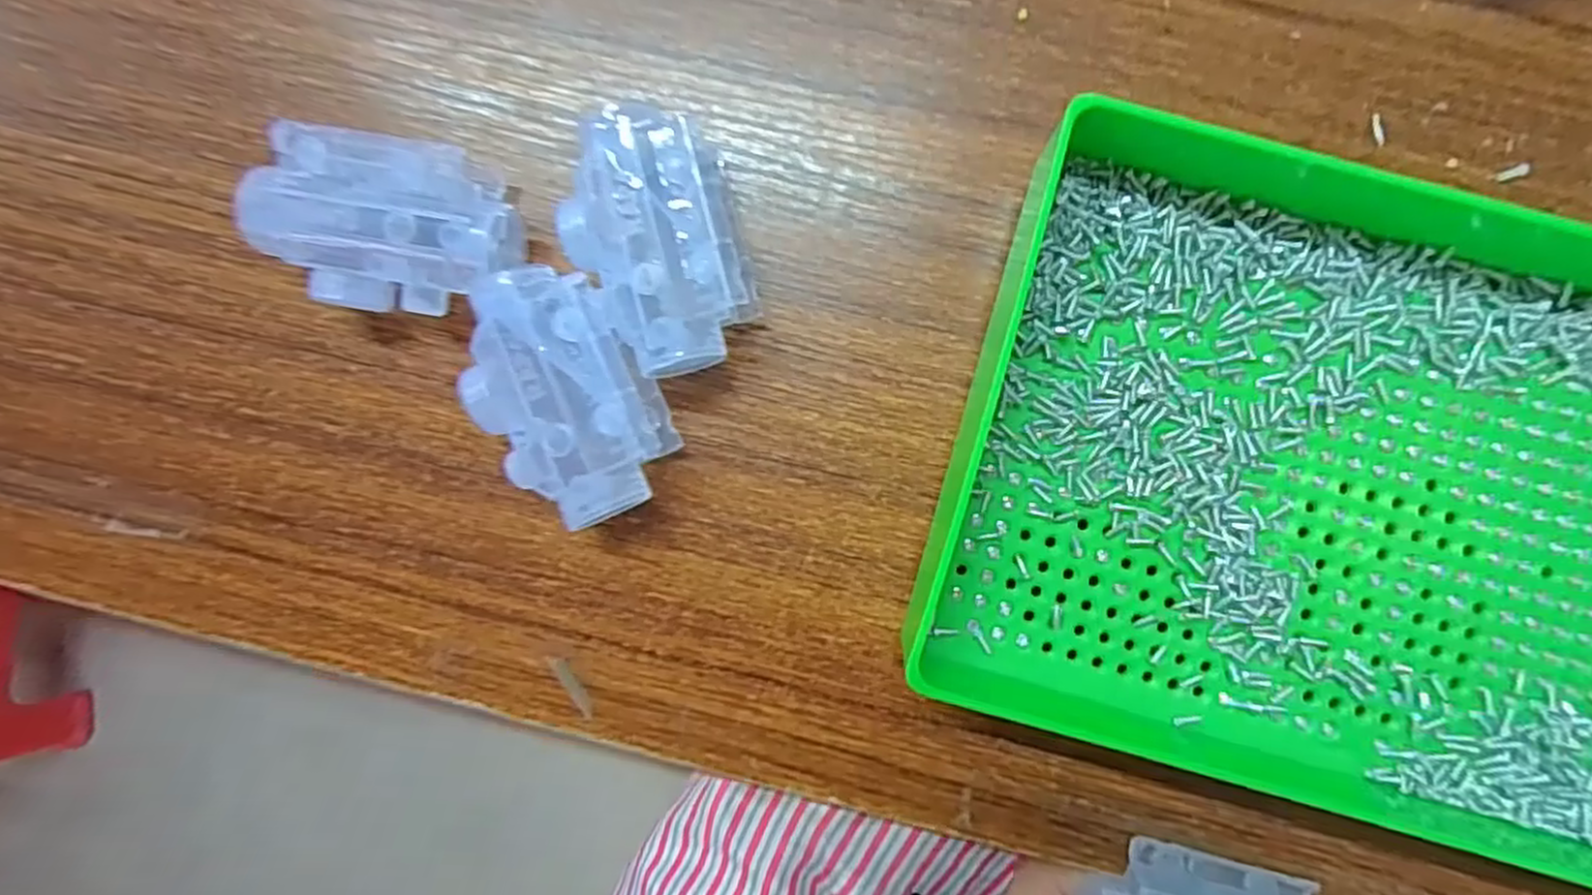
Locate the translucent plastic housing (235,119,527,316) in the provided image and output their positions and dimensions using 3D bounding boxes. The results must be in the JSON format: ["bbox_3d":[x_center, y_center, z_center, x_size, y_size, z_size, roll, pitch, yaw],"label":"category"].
[{"bbox_3d":[-0.112,-0.060,0.207,0.067,0.029,0.043,7,92,2],"label":"translucent plastic housing"}]

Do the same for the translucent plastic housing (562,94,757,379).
[{"bbox_3d":[-0.038,-0.056,0.207,0.044,0.028,0.070,-15,91,3],"label":"translucent plastic housing"}]

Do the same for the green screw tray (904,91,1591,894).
[{"bbox_3d":[0.165,0.017,0.196,0.246,0.037,0.169,17,93,2],"label":"green screw tray"}]

